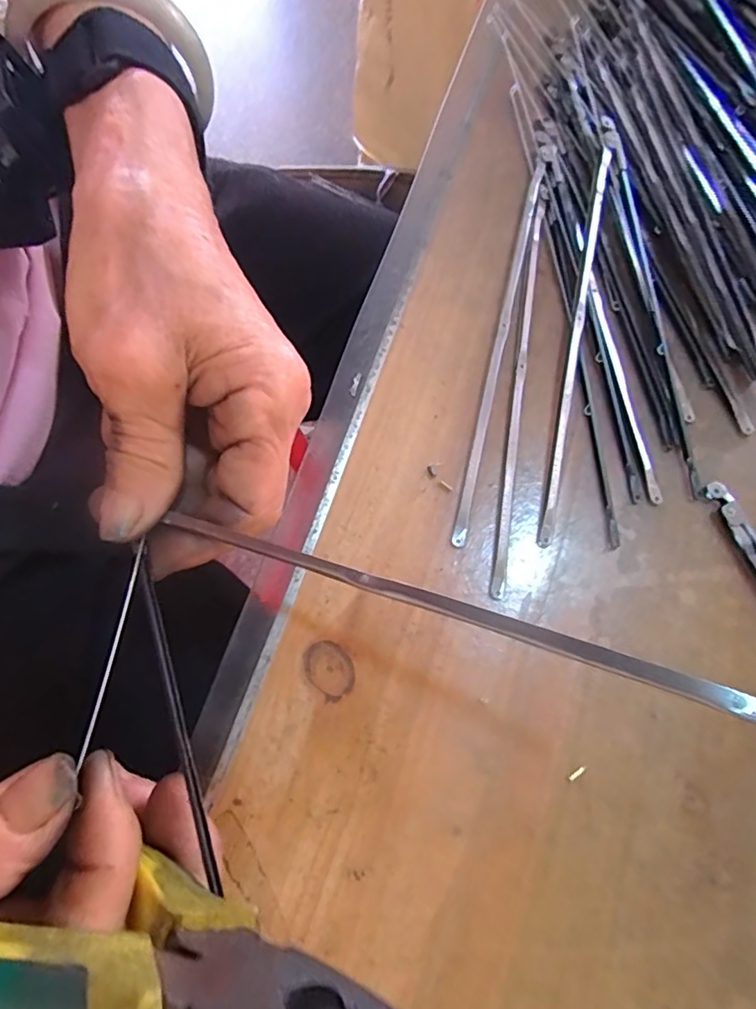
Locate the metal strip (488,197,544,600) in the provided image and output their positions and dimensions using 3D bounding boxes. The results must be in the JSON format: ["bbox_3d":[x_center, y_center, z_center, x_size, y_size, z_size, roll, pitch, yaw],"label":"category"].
[{"bbox_3d":[0.057,-0.051,0.218,0.006,0.006,0.174,8,74,4],"label":"metal strip"}]

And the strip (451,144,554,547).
[{"bbox_3d":[0.053,-0.073,0.223,0.006,0.010,0.184,14,75,6],"label":"strip"}]

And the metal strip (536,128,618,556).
[{"bbox_3d":[0.084,-0.078,0.220,0.008,0.010,0.193,12,74,5],"label":"metal strip"}]

